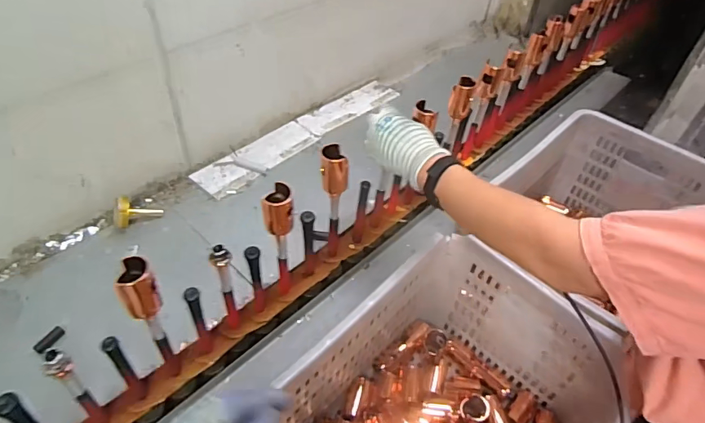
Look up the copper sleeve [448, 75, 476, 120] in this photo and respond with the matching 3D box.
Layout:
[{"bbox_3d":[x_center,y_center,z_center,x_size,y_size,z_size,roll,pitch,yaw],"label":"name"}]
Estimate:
[{"bbox_3d":[0.205,-0.210,0.864,0.040,0.082,0.031,15,49,10],"label":"copper sleeve"}]

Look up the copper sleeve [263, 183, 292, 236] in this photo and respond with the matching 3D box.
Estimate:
[{"bbox_3d":[-0.100,-0.002,0.630,0.038,0.062,0.042,-4,48,-7],"label":"copper sleeve"}]

